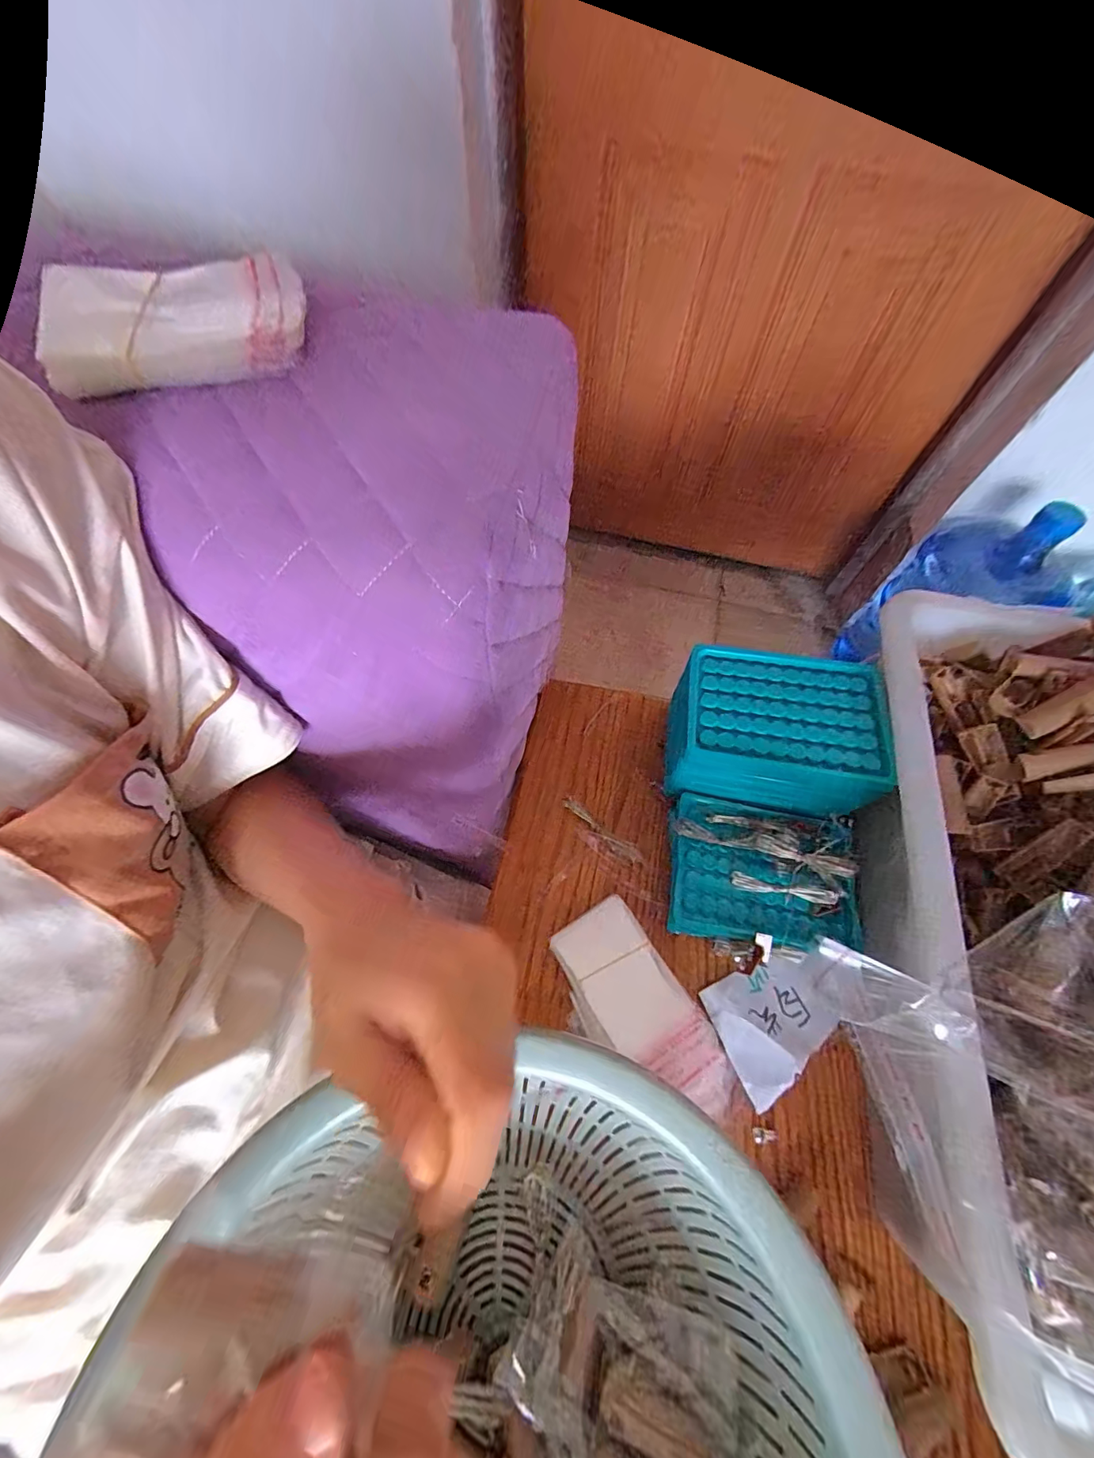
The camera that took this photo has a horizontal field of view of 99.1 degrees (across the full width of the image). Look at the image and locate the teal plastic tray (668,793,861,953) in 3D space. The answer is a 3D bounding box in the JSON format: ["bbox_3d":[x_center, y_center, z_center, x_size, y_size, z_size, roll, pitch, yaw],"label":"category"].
[{"bbox_3d":[0.157,0.103,0.336,0.126,0.027,0.095,8,64,3],"label":"teal plastic tray"}]

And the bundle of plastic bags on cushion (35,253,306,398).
[{"bbox_3d":[-0.169,-0.189,0.214,0.105,0.020,0.067,-12,65,-7],"label":"bundle of plastic bags on cushion"}]

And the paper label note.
[{"bbox_3d":[0.165,0.192,0.318,0.102,0.006,0.067,-24,67,-12],"label":"paper label note"}]

